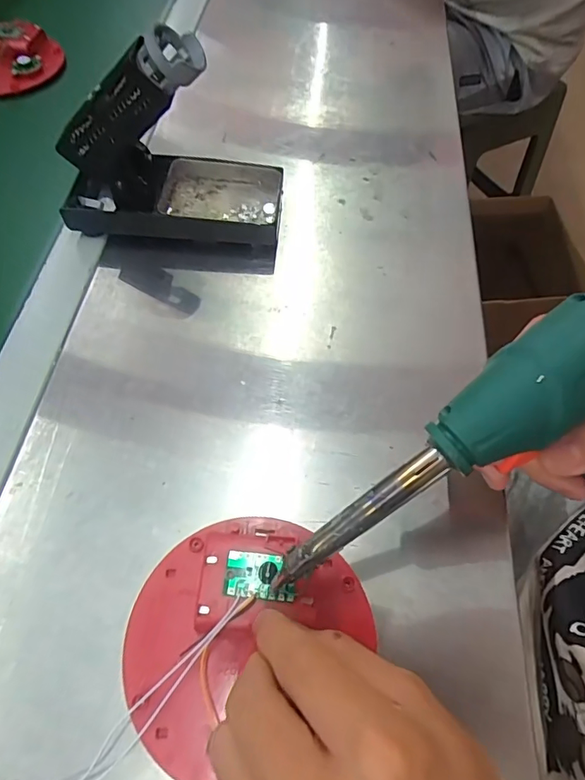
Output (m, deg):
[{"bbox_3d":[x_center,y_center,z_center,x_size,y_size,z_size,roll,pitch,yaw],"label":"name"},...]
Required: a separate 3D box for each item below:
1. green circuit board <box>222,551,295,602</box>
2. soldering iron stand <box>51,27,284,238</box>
[{"bbox_3d":[-0.016,0.092,0.241,0.034,0.004,0.021,6,60,1],"label":"green circuit board"},{"bbox_3d":[-0.091,-0.182,0.355,0.160,0.126,0.074,5,60,0],"label":"soldering iron stand"}]

